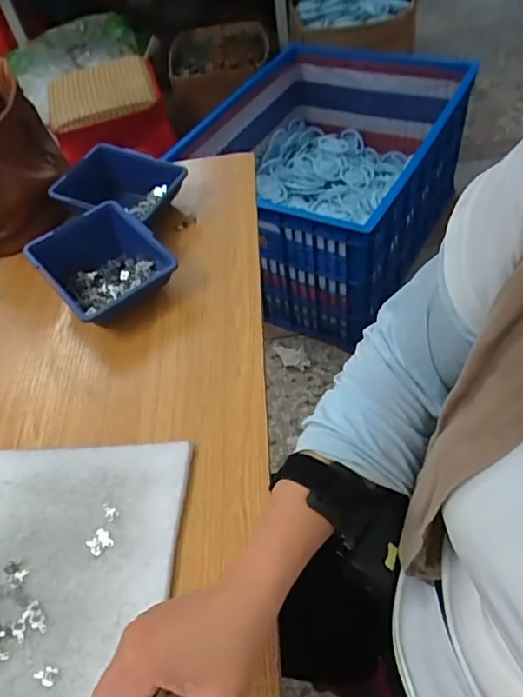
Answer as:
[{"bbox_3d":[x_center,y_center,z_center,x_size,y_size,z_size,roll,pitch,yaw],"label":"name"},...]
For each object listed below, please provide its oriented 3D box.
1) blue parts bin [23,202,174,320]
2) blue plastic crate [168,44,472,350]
[{"bbox_3d":[-0.174,-0.087,0.620,0.124,0.071,0.135,-35,54,-21],"label":"blue parts bin"},{"bbox_3d":[0.187,-0.494,1.611,0.612,0.428,0.817,20,55,23],"label":"blue plastic crate"}]

